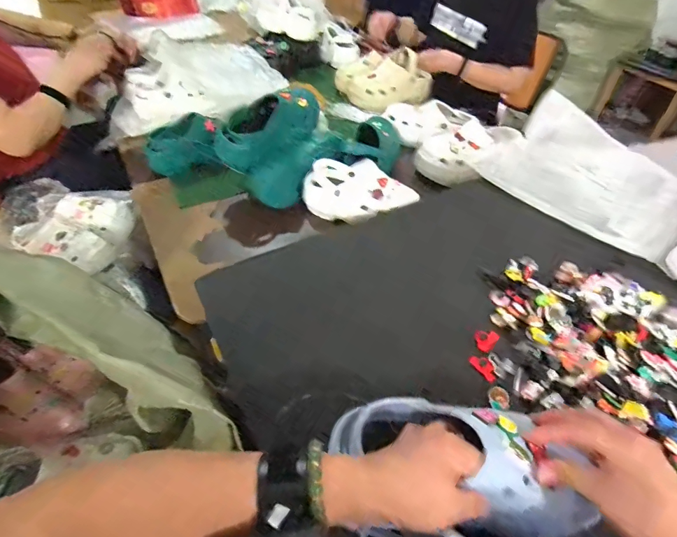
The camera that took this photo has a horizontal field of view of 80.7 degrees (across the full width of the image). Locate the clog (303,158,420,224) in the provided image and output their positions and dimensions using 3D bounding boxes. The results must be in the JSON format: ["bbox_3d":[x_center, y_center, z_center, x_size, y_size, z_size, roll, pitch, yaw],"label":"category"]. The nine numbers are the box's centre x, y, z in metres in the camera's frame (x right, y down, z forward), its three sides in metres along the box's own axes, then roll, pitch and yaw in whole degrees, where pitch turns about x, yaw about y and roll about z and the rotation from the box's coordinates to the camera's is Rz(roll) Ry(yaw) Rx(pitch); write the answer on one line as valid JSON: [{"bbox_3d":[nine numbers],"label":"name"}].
[{"bbox_3d":[0.041,-0.162,0.852,0.237,0.096,0.093,16,48,15],"label":"clog"}]

